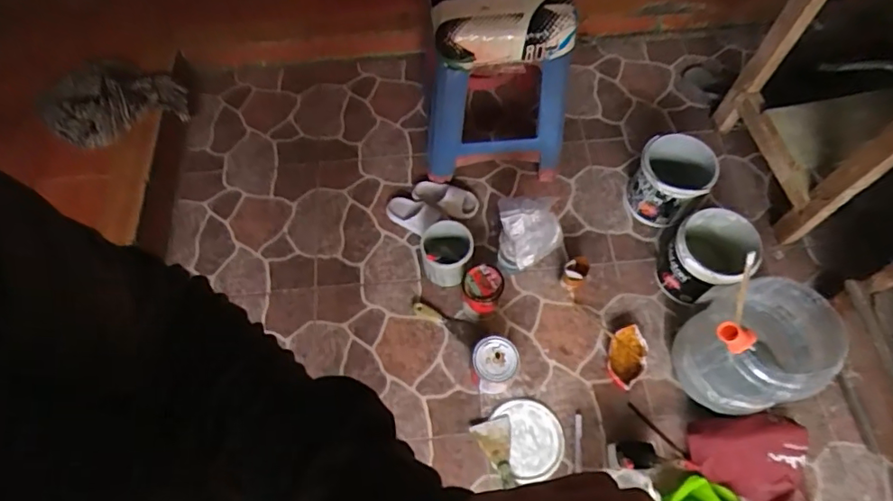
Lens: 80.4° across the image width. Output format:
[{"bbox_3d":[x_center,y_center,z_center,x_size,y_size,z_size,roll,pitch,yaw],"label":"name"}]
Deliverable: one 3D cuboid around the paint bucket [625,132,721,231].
[{"bbox_3d":[0.601,-0.178,1.446,0.195,0.197,0.162,36,69,19],"label":"paint bucket"}]

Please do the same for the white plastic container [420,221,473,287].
[{"bbox_3d":[0.002,0.009,1.390,0.132,0.130,0.145,1,65,-3],"label":"white plastic container"}]

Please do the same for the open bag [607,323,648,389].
[{"bbox_3d":[0.446,0.264,1.314,0.097,0.048,0.154,22,65,13],"label":"open bag"}]

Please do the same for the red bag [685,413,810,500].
[{"bbox_3d":[0.691,0.475,1.155,0.313,0.123,0.210,32,67,17],"label":"red bag"}]

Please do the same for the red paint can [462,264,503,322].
[{"bbox_3d":[0.084,0.111,1.328,0.093,0.162,0.097,-1,62,1],"label":"red paint can"}]

